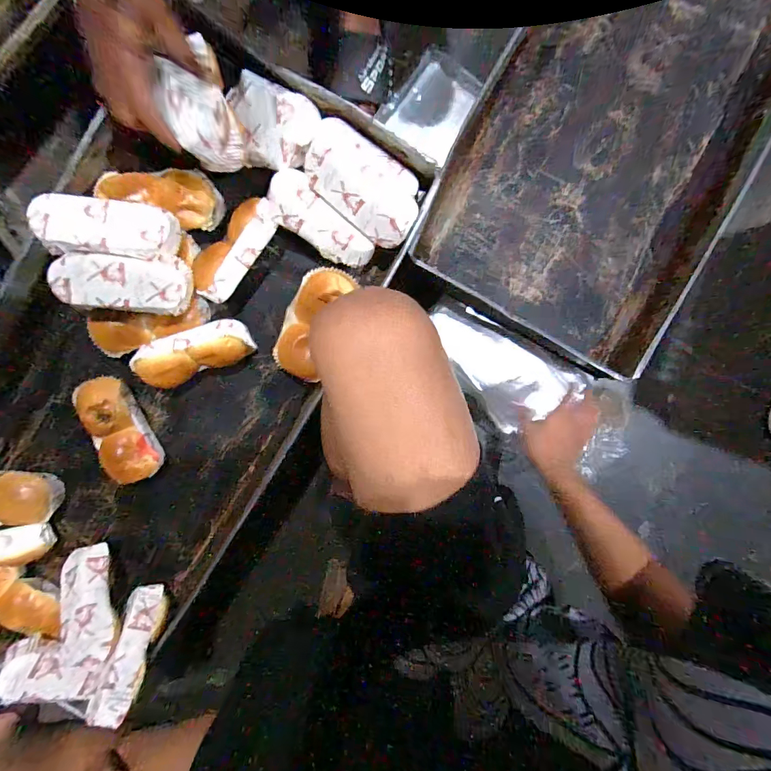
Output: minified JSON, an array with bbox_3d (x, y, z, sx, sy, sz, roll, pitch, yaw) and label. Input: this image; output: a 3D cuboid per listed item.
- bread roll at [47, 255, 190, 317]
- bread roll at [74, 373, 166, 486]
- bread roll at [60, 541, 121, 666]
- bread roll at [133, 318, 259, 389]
[{"bbox_3d":[-0.302,-0.118,0.454,0.139,0.056,0.064,1,95,0],"label":"bread roll"},{"bbox_3d":[-0.353,0.058,0.517,0.066,0.042,0.140,-25,104,-15],"label":"bread roll"},{"bbox_3d":[-0.387,0.284,0.504,0.062,0.039,0.141,-26,64,-5],"label":"bread roll"},{"bbox_3d":[-0.244,-0.042,0.495,0.146,0.050,0.057,-21,90,-5],"label":"bread roll"}]

